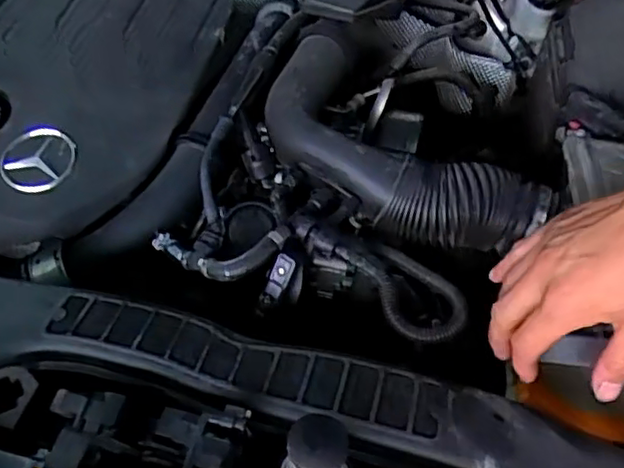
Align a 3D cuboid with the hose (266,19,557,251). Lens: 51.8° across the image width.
[{"bbox_3d":[0.062,-0.089,0.601,0.170,0.076,0.301,-19,47,-23],"label":"hose"}]

